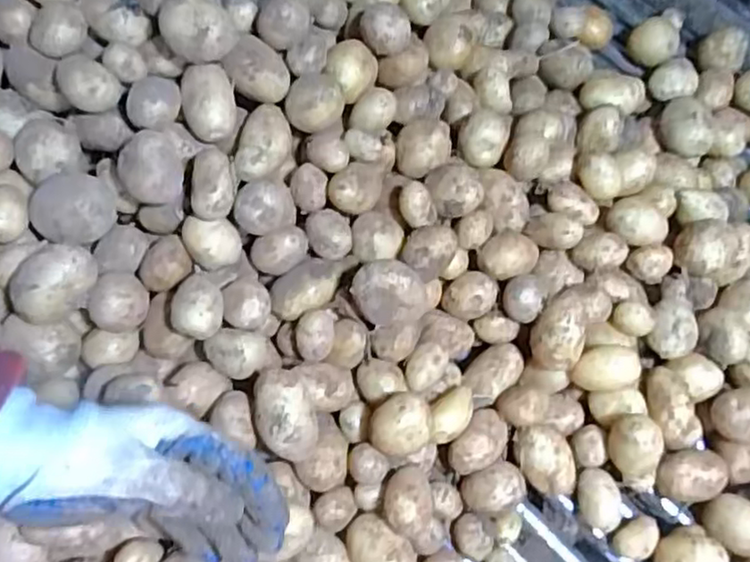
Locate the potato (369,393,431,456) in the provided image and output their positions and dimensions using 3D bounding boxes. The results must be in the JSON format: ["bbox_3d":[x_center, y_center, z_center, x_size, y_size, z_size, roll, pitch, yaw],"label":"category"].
[{"bbox_3d":[0.018,0.106,0.485,0.043,0.033,0.042,0,63,-1],"label":"potato"}]

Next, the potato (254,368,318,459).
[{"bbox_3d":[-0.064,0.099,0.473,0.040,0.047,0.059,-19,65,-10],"label":"potato"}]

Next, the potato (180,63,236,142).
[{"bbox_3d":[-0.131,-0.140,0.514,0.041,0.034,0.051,-8,63,-5],"label":"potato"}]

